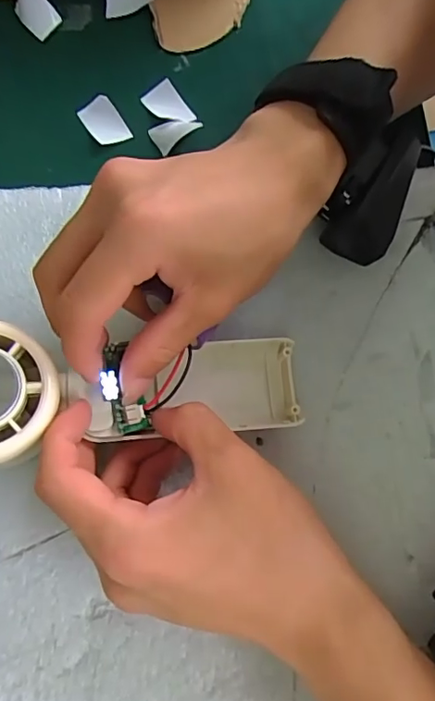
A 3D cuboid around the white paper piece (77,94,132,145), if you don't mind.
[{"bbox_3d":[-0.065,-0.132,0.300,0.020,0.005,0.030,-33,81,-8],"label":"white paper piece"}]

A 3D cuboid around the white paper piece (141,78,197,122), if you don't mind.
[{"bbox_3d":[-0.028,-0.143,0.304,0.019,0.004,0.030,-37,79,-10],"label":"white paper piece"}]

